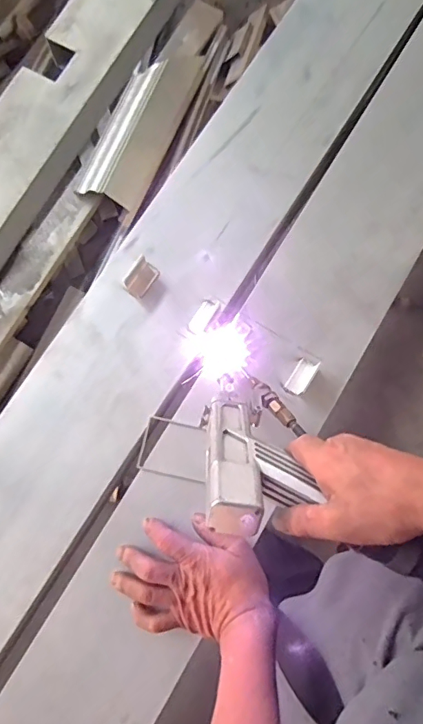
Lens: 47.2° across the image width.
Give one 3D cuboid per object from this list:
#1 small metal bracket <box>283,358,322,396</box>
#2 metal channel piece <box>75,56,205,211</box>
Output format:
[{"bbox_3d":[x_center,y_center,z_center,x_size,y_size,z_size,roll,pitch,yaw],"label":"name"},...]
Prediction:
[{"bbox_3d":[0.106,0.016,0.566,0.024,0.012,0.046,34,81,5],"label":"small metal bracket"},{"bbox_3d":[-0.211,-0.719,1.437,0.193,0.084,0.572,21,80,3],"label":"metal channel piece"}]

